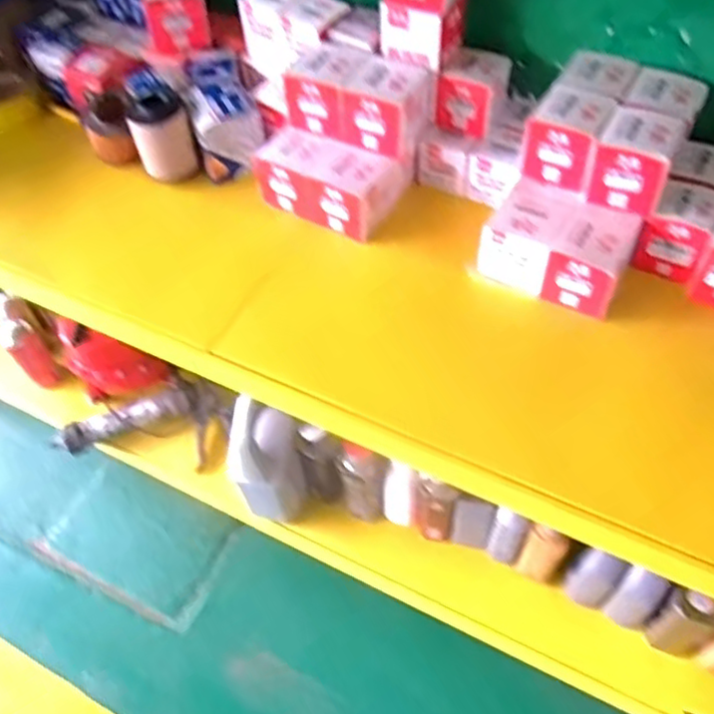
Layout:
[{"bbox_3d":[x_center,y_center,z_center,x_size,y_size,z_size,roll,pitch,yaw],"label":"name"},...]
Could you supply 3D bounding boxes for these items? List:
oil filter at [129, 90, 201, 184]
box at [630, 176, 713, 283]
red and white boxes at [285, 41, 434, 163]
[{"bbox_3d":[-0.275,-0.314,0.963,0.081,0.103,0.086,-23,57,-13],"label":"oil filter"},{"bbox_3d":[0.395,-0.154,0.843,0.075,0.080,0.092,28,61,20],"label":"box"},{"bbox_3d":[-0.001,-0.336,0.906,0.179,0.089,0.090,20,58,15],"label":"red and white boxes"}]

